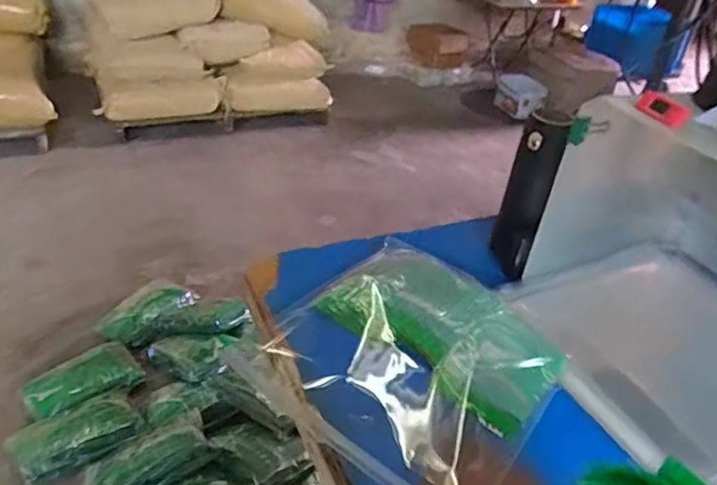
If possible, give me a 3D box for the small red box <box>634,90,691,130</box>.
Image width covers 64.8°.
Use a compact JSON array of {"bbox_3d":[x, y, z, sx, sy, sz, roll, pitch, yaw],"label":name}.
[{"bbox_3d":[0.311,-0.135,0.577,0.051,0.023,0.012,37,43,21],"label":"small red box"}]

